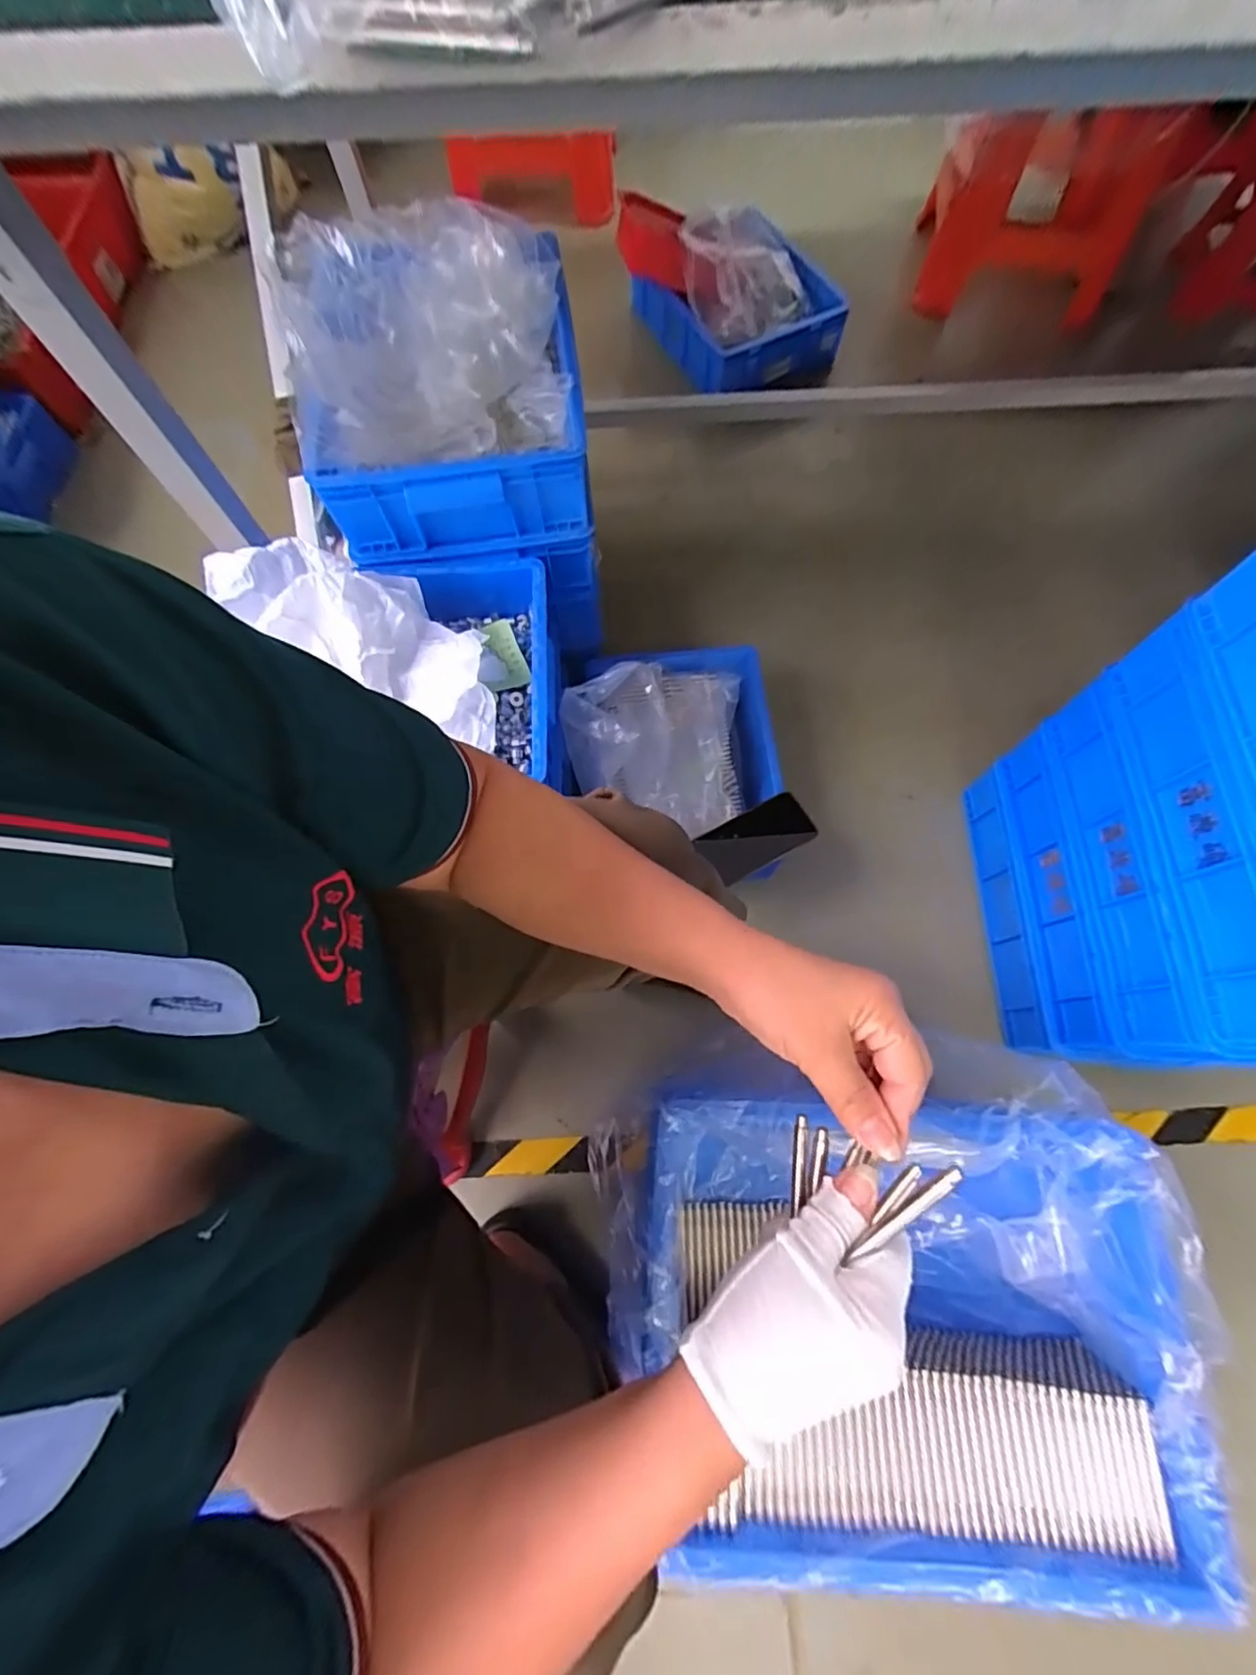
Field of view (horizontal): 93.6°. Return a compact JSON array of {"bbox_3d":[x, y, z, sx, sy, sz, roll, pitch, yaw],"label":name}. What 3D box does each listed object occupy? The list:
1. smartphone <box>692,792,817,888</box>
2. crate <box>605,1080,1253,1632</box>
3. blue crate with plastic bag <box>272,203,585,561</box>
[{"bbox_3d":[0.171,0.002,0.791,0.146,0.006,0.077,-29,86,3],"label":"smartphone"},{"bbox_3d":[0.230,0.392,0.500,0.399,0.132,0.314,2,71,2],"label":"crate"},{"bbox_3d":[-0.220,-0.550,0.716,0.315,0.152,0.369,-11,71,-3],"label":"blue crate with plastic bag"}]

